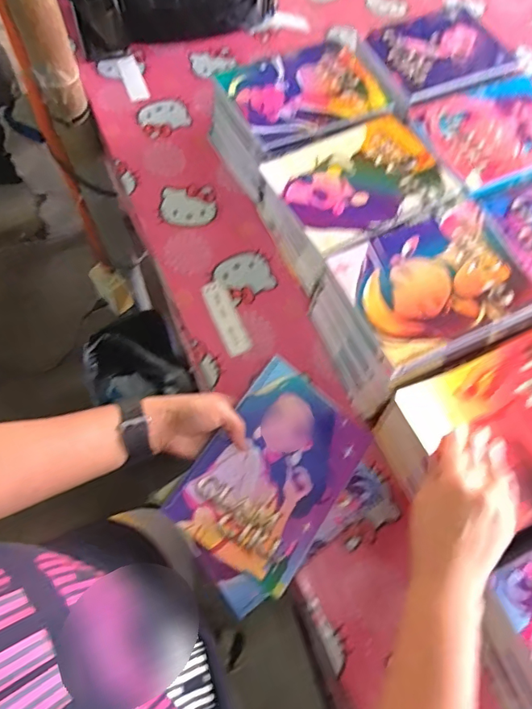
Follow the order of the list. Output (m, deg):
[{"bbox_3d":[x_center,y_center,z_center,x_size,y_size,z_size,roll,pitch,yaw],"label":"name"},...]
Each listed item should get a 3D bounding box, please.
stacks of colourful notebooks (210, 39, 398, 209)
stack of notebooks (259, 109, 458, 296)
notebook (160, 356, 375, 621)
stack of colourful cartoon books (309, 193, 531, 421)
[{"bbox_3d":[0.045,-0.330,0.682,0.214,0.109,0.166,-24,69,-14],"label":"stacks of colourful notebooks"},{"bbox_3d":[0.111,-0.195,0.625,0.199,0.112,0.159,-26,69,-14],"label":"stack of notebooks"},{"bbox_3d":[0.004,0.132,0.498,0.147,0.013,0.222,40,71,-4],"label":"notebook"},{"bbox_3d":[0.177,-0.055,0.568,0.214,0.111,0.169,-23,69,-13],"label":"stack of colourful cartoon books"}]

